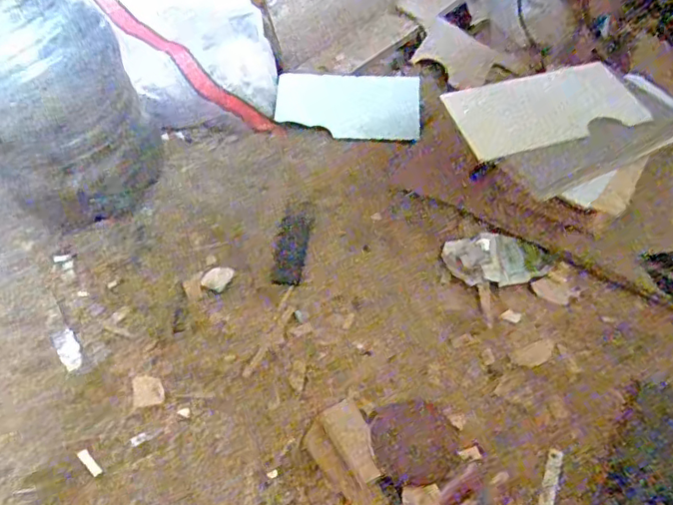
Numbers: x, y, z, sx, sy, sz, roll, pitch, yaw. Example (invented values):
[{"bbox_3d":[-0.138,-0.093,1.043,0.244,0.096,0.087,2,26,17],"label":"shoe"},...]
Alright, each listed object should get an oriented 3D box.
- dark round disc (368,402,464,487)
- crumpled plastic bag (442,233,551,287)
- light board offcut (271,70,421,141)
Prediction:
[{"bbox_3d":[0.089,0.216,0.648,0.100,0.006,0.088,1,62,3],"label":"dark round disc"},{"bbox_3d":[0.219,0.011,0.785,0.139,0.015,0.077,4,61,12],"label":"crumpled plastic bag"},{"bbox_3d":[0.019,-0.255,0.982,0.246,0.012,0.108,5,85,10],"label":"light board offcut"}]

